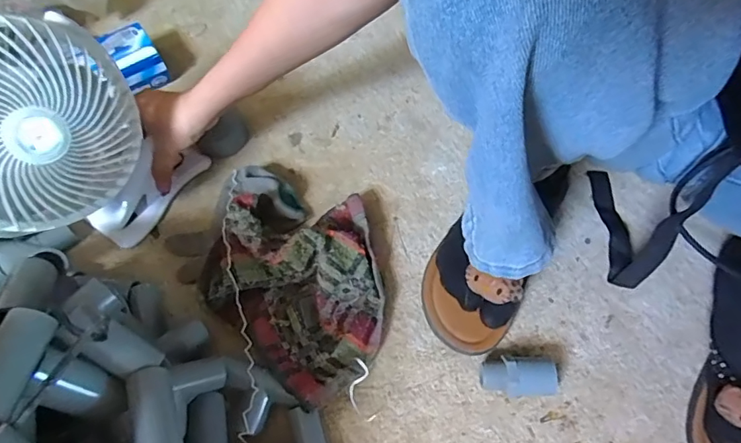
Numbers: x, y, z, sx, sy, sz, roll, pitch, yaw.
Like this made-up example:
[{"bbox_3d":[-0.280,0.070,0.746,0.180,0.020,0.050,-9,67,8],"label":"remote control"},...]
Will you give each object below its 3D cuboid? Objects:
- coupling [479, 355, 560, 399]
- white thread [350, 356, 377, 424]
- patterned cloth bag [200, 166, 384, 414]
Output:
[{"bbox_3d":[0.133,0.142,0.440,0.067,0.034,0.032,2,62,4],"label":"coupling"},{"bbox_3d":[-0.009,0.156,0.452,0.022,0.008,0.056,-4,74,0],"label":"white thread"},{"bbox_3d":[-0.077,0.040,0.490,0.239,0.063,0.178,39,70,20],"label":"patterned cloth bag"}]

